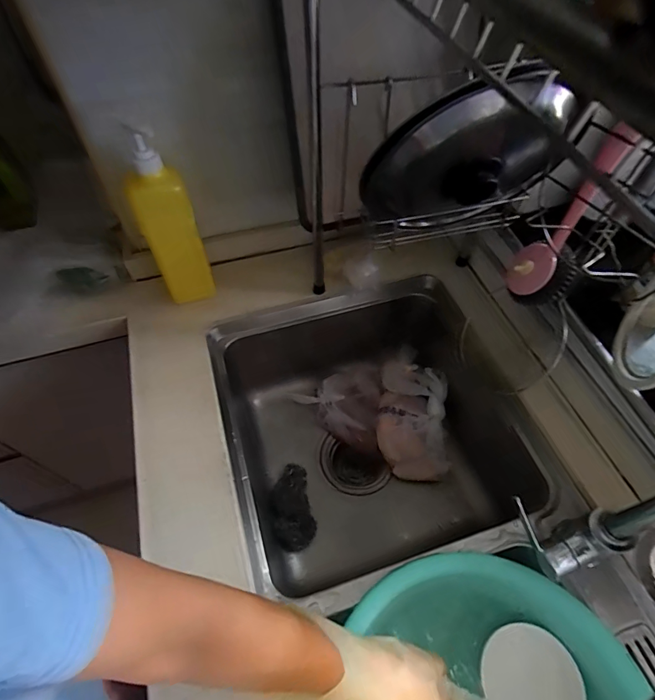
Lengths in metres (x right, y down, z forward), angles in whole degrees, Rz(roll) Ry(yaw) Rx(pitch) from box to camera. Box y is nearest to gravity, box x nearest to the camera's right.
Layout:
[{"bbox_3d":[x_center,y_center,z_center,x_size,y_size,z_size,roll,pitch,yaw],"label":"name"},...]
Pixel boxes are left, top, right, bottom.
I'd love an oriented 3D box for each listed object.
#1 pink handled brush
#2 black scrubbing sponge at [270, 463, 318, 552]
[{"bbox_3d":[0.262,-0.133,0.452,0.061,0.194,0.057,14,57,8],"label":"pink handled brush"},{"bbox_3d":[-0.060,0.263,0.690,0.070,0.033,0.141,-6,44,-5],"label":"black scrubbing sponge"}]

